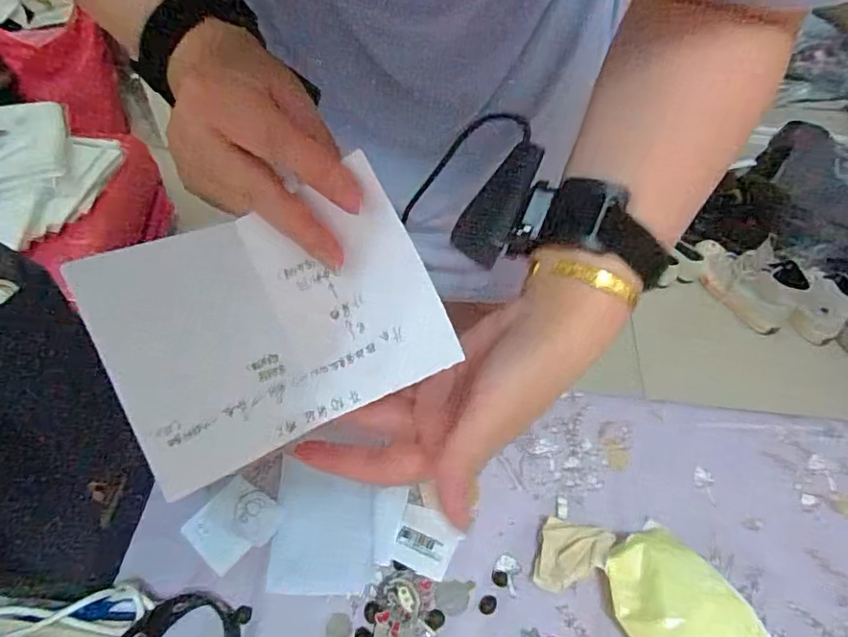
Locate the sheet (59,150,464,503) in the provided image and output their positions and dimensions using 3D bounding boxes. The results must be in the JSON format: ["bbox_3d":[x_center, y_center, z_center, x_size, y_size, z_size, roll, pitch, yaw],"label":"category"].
[{"bbox_3d":[-0.063,-0.002,0.236,0.129,0.057,0.107,-23,89,11],"label":"sheet"}]

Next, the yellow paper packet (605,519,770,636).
[{"bbox_3d":[0.182,0.210,0.397,0.087,0.048,0.108,-21,57,-20],"label":"yellow paper packet"}]

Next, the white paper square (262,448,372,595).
[{"bbox_3d":[-0.078,0.160,0.428,0.075,0.007,0.097,2,53,-4],"label":"white paper square"}]

